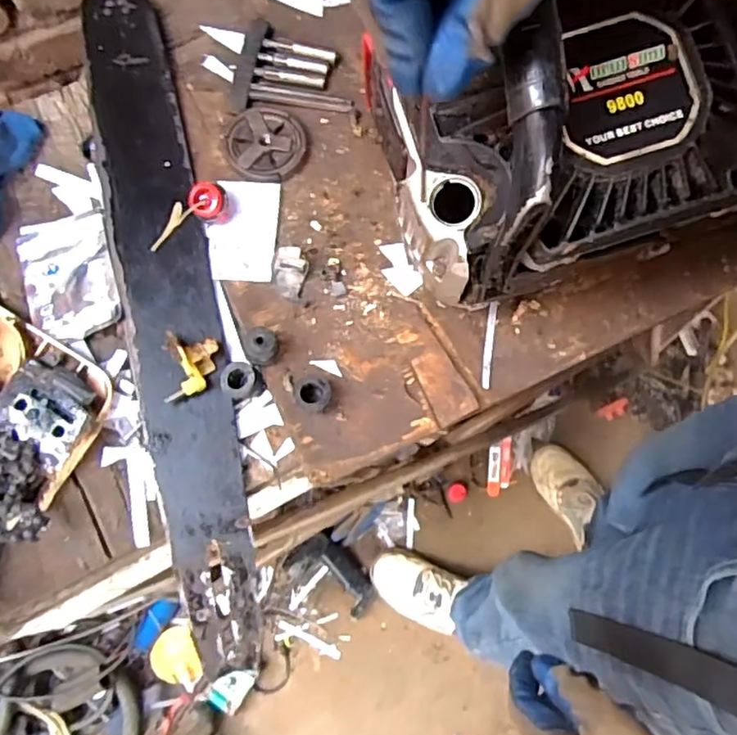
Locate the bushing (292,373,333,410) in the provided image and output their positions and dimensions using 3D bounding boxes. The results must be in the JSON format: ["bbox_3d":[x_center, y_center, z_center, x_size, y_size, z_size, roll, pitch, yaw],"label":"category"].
[{"bbox_3d":[-0.039,0.016,0.429,0.026,0.019,0.026,1,73,-2],"label":"bushing"}]

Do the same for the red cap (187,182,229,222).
[{"bbox_3d":[-0.120,-0.125,0.464,0.029,0.023,0.022,-22,75,-8],"label":"red cap"}]

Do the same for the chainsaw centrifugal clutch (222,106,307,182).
[{"bbox_3d":[-0.083,-0.179,0.489,0.062,0.011,0.068,1,73,-2],"label":"chainsaw centrifugal clutch"}]

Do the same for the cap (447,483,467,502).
[{"bbox_3d":[0.178,0.250,1.227,0.040,0.010,0.036,-39,78,-12],"label":"cap"}]

